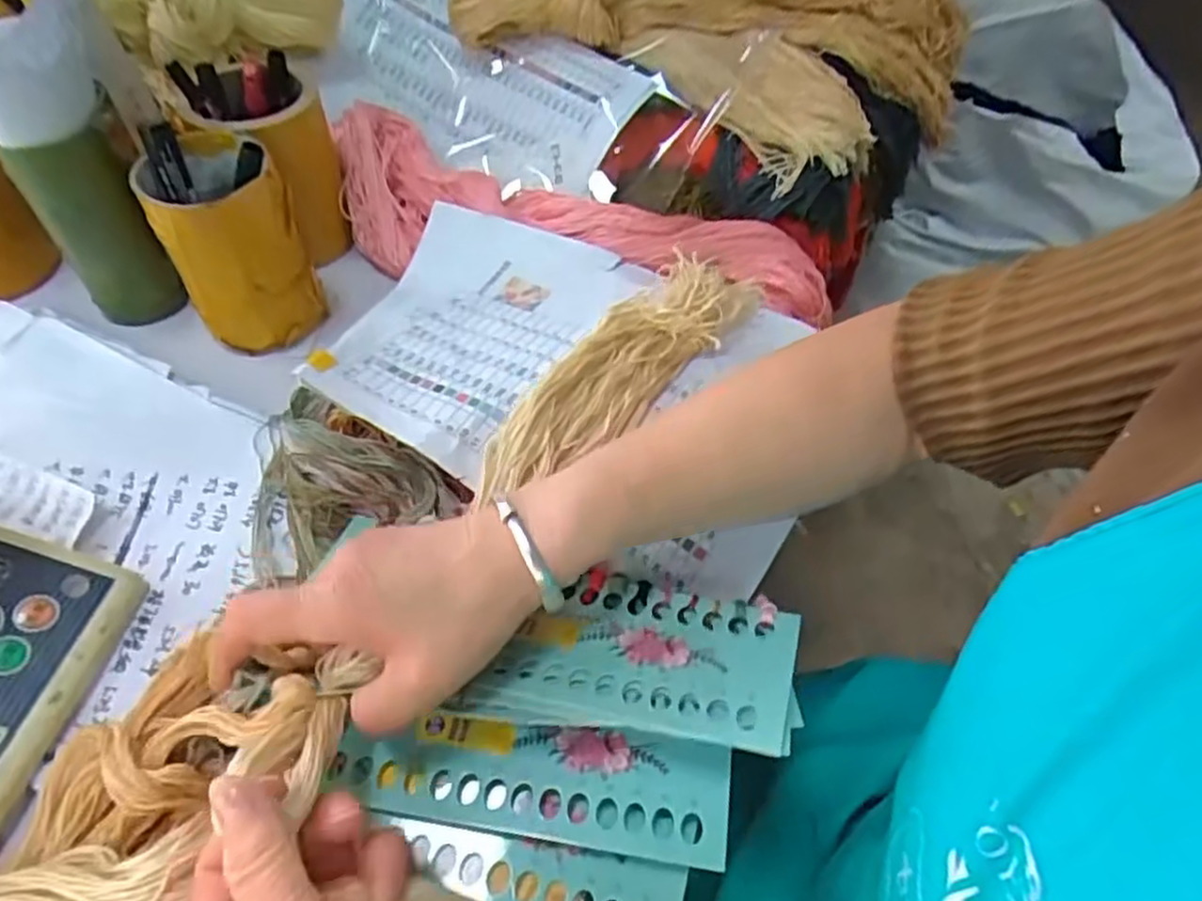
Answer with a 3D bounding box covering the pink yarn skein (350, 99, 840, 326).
[{"bbox_3d":[-0.009,-0.170,0.567,0.393,0.076,0.116,11,52,6],"label":"pink yarn skein"}]

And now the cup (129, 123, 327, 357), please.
[{"bbox_3d":[-0.246,-0.139,0.495,0.078,0.123,0.082,1,52,-2],"label":"cup"}]

